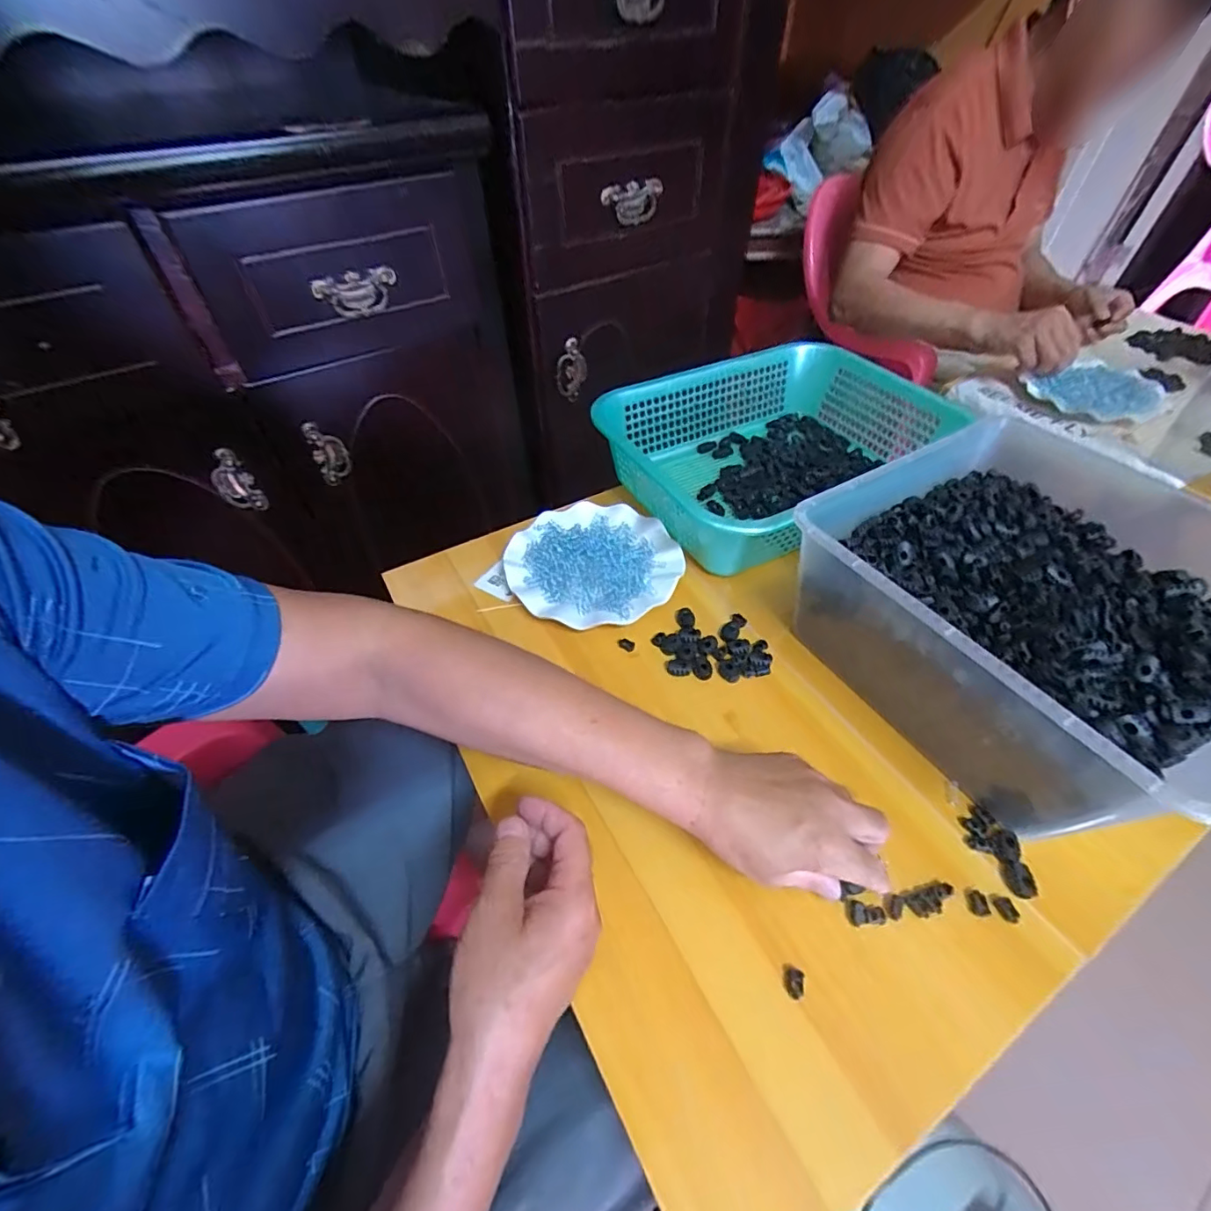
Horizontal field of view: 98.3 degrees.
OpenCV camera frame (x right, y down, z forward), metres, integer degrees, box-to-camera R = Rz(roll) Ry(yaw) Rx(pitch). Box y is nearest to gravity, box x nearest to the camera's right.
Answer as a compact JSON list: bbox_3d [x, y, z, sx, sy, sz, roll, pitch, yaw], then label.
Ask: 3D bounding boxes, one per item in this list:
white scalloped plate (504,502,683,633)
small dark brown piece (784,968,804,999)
[{"bbox_3d":[-0.014,-0.045,0.569,0.175,0.019,0.178,0,49,0],"label":"white scalloped plate"},{"bbox_3d":[0.120,0.241,0.334,0.011,0.004,0.016,14,51,13],"label":"small dark brown piece"}]

